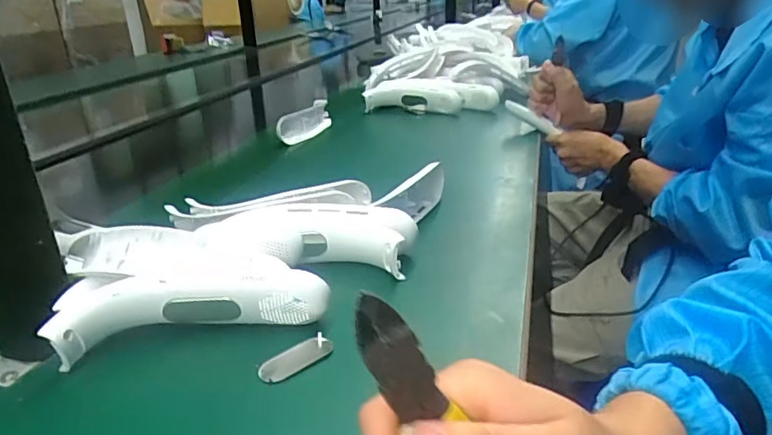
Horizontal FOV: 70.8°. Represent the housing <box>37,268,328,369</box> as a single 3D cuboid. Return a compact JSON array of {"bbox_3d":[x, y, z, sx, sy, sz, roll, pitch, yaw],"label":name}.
[{"bbox_3d":[-0.146,0.069,0.421,0.195,0.055,0.043,-7,25,-12],"label":"housing"}]

